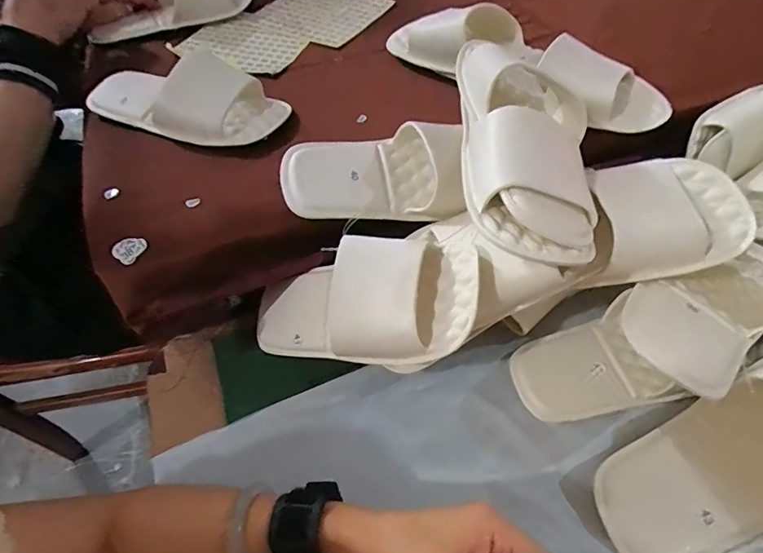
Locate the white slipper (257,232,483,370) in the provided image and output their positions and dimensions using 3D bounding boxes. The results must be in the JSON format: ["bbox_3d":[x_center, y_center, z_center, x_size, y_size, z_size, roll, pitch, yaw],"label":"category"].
[{"bbox_3d":[-0.023,0.023,0.403,0.217,0.065,0.104,-3,85,16],"label":"white slipper"}]

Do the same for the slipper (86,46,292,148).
[{"bbox_3d":[-0.211,-0.206,0.516,0.207,0.071,0.109,18,55,15],"label":"slipper"}]

